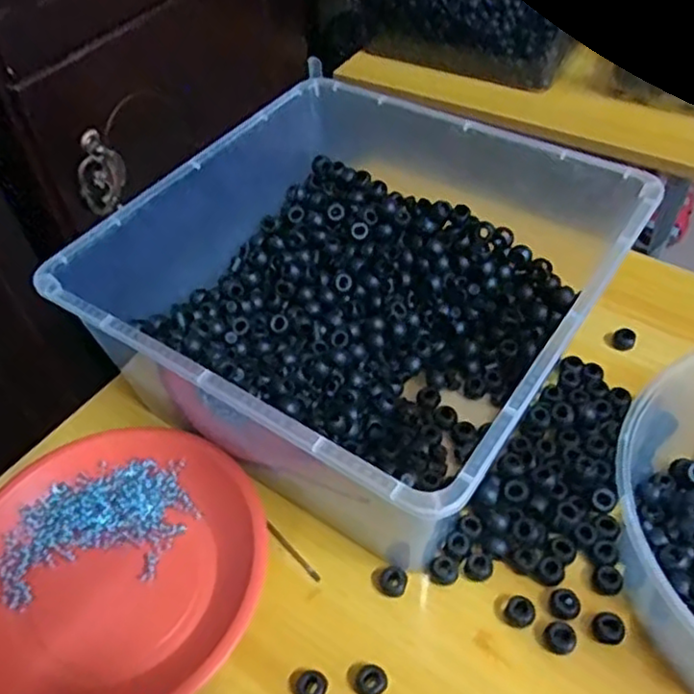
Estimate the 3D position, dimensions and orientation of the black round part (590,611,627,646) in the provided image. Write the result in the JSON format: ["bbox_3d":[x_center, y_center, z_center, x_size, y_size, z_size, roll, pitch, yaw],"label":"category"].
[{"bbox_3d":[0.152,0.164,0.392,0.017,0.011,0.017,-2,49,2],"label":"black round part"}]

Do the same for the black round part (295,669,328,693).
[{"bbox_3d":[-0.020,0.192,0.380,0.016,0.005,0.018,27,56,24],"label":"black round part"}]

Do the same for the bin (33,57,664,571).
[{"bbox_3d":[0.011,-0.033,0.477,0.294,0.132,0.290,26,56,24],"label":"bin"}]

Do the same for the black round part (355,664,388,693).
[{"bbox_3d":[0.013,0.189,0.381,0.017,0.009,0.016,-2,49,2],"label":"black round part"}]

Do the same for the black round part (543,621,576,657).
[{"bbox_3d":[0.122,0.167,0.388,0.017,0.006,0.016,-2,49,2],"label":"black round part"}]

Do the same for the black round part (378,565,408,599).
[{"bbox_3d":[0.028,0.145,0.416,0.017,0.007,0.017,-2,49,2],"label":"black round part"}]

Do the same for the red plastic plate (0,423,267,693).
[{"bbox_3d":[-0.149,0.138,0.428,0.188,0.033,0.182,-2,49,2],"label":"red plastic plate"}]

